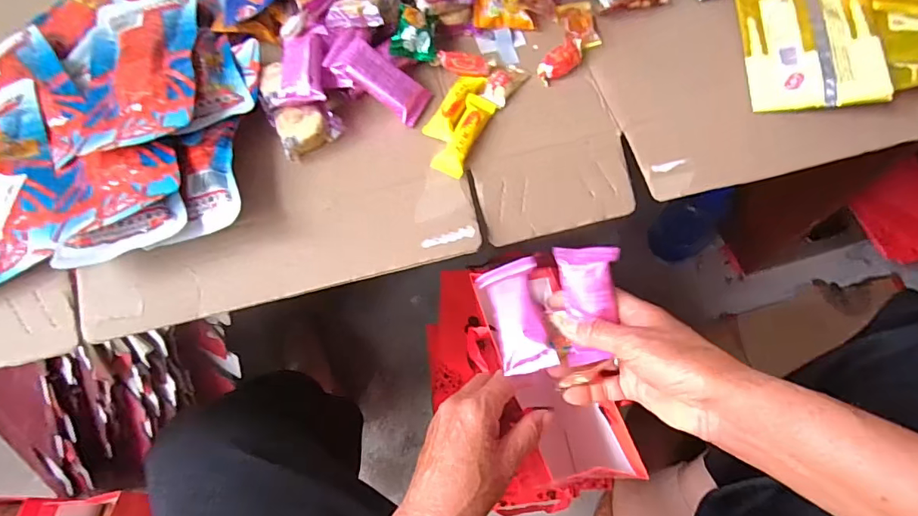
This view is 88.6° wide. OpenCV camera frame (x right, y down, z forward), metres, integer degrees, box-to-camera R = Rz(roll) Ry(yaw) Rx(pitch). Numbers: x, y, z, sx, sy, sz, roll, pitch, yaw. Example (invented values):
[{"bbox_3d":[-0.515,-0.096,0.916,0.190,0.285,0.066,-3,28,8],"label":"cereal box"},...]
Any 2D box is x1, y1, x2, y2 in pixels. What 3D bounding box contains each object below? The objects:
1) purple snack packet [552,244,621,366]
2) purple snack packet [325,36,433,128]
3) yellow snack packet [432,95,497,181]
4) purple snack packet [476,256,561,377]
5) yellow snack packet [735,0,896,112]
[{"bbox_3d":[0.098,0.039,0.357,0.043,0.093,0.016,-5,18,0],"label":"purple snack packet"},{"bbox_3d":[-0.070,-0.158,0.419,0.091,0.017,0.037,32,65,-15],"label":"purple snack packet"},{"bbox_3d":[0.005,-0.109,0.413,0.025,0.015,0.083,21,66,13],"label":"yellow snack packet"},{"bbox_3d":[0.049,0.047,0.385,0.046,0.017,0.095,-22,57,15],"label":"purple snack packet"},{"bbox_3d":[0.317,-0.204,0.431,0.099,0.010,0.148,-4,71,21],"label":"yellow snack packet"}]

